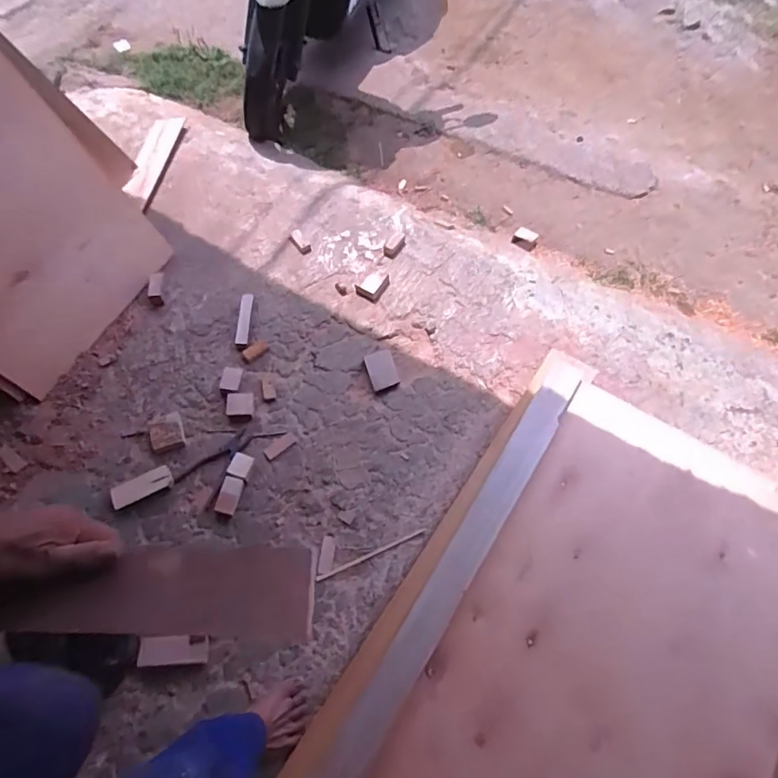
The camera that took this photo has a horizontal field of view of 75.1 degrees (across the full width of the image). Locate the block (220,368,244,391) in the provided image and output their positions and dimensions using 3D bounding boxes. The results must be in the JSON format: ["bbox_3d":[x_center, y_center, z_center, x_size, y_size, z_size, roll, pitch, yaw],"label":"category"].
[{"bbox_3d":[-0.393,-0.026,1.261,0.047,0.014,0.059,7,60,2],"label":"block"}]

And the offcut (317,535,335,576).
[{"bbox_3d":[-0.137,0.364,1.107,0.031,0.007,0.081,5,60,1],"label":"offcut"}]

